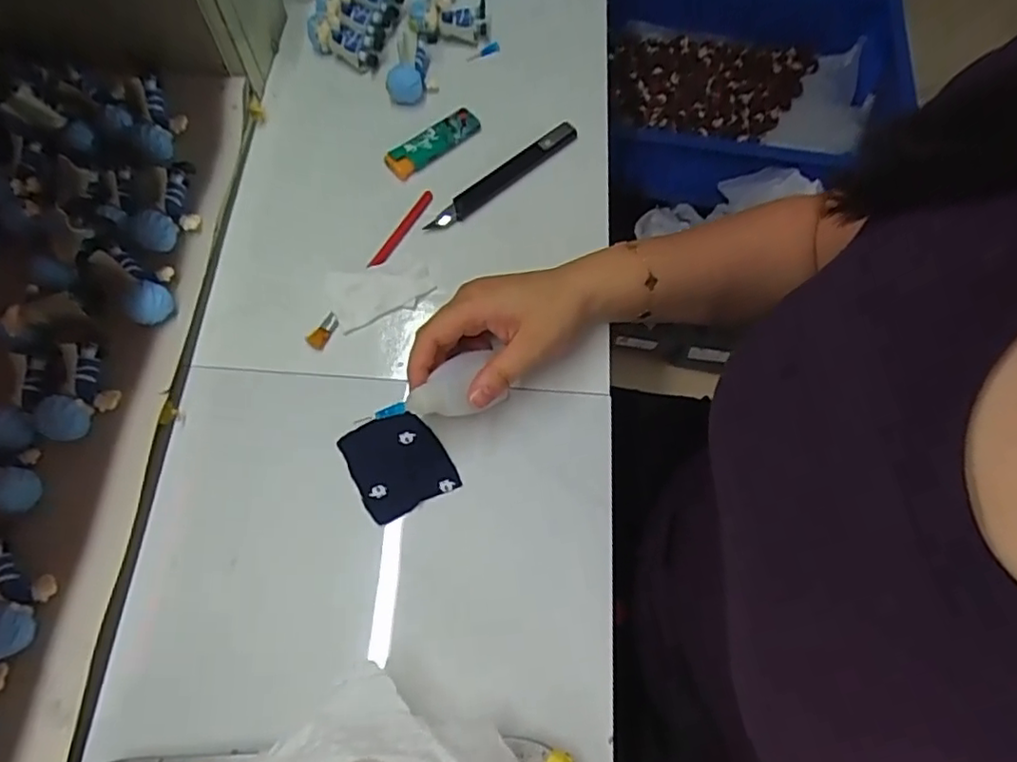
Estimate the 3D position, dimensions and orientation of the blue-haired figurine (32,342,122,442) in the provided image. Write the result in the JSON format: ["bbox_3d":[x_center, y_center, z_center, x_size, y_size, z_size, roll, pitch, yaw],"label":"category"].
[{"bbox_3d":[-0.247,0.007,0.360,0.030,0.021,0.056,9,66,1],"label":"blue-haired figurine"}]

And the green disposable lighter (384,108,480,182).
[{"bbox_3d":[-0.057,-0.188,0.482,0.081,0.015,0.023,-40,74,-17],"label":"green disposable lighter"}]

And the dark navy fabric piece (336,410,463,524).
[{"bbox_3d":[-0.068,0.049,0.380,0.055,0.006,0.060,-26,70,-13],"label":"dark navy fabric piece"}]

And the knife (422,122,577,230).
[{"bbox_3d":[-0.004,-0.155,0.470,0.141,0.017,0.016,-38,73,-17],"label":"knife"}]

